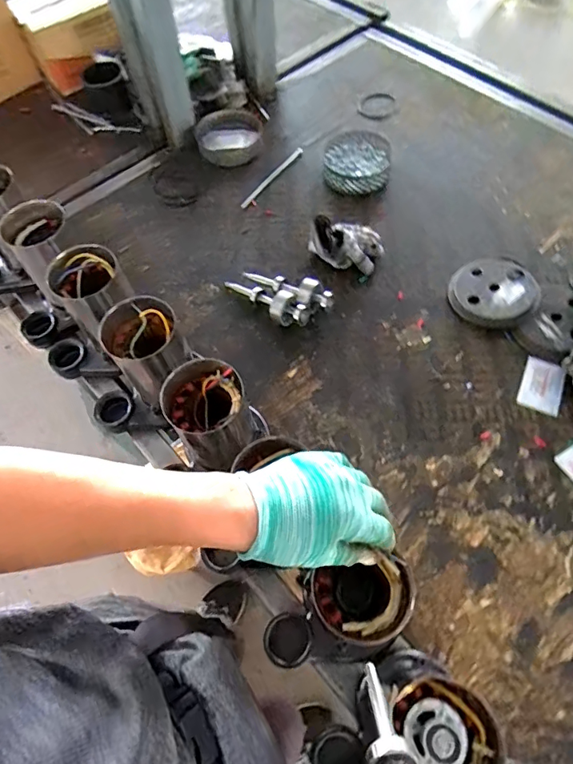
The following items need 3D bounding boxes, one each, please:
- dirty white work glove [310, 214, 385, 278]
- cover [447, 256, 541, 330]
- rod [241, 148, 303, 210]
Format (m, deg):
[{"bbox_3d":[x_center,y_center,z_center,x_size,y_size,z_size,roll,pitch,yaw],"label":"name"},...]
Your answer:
[{"bbox_3d":[0.101,-0.235,0.807,0.127,0.041,0.084,16,64,11],"label":"dirty white work glove"},{"bbox_3d":[0.331,-0.146,0.754,0.128,0.027,0.136,-1,62,2],"label":"cover"},{"bbox_3d":[-0.029,-0.403,0.930,0.016,0.005,0.196,32,68,18],"label":"rod"}]

